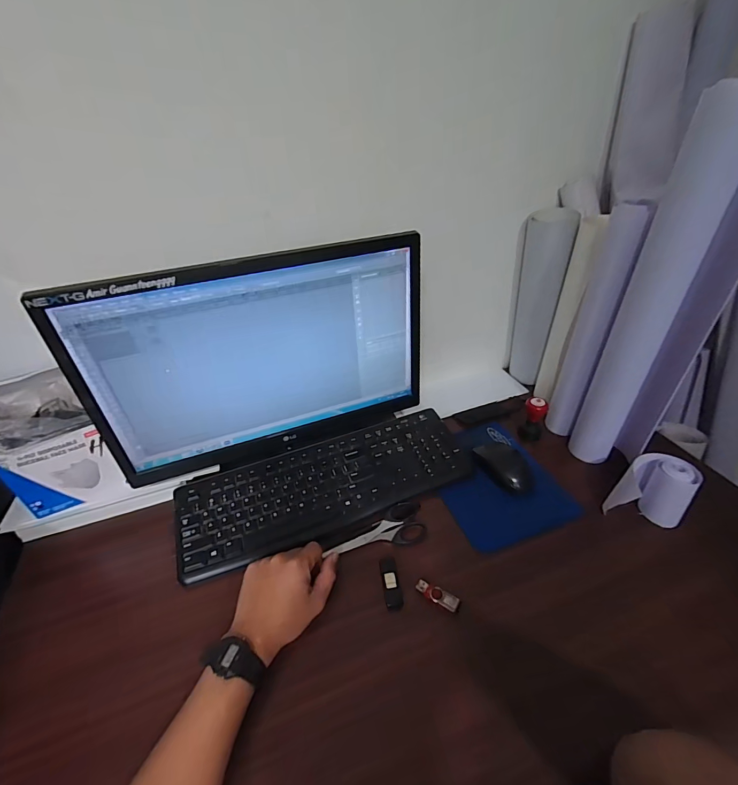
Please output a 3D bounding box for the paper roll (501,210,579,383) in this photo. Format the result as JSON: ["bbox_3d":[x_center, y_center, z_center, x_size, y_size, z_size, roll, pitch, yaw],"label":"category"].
[{"bbox_3d":[0.309,-0.167,0.737,0.083,0.326,0.102,7,38,11],"label":"paper roll"}]

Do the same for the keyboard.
[{"bbox_3d":[-0.060,0.138,0.593,0.441,0.026,0.156,-15,39,-16],"label":"keyboard"}]

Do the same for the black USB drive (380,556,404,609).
[{"bbox_3d":[0.028,0.236,0.480,0.021,0.004,0.061,-6,37,-6],"label":"black USB drive"}]

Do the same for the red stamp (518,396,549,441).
[{"bbox_3d":[0.287,0.046,0.663,0.041,0.073,0.035,18,42,25],"label":"red stamp"}]

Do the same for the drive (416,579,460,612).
[{"bbox_3d":[0.084,0.245,0.463,0.055,0.007,0.019,22,43,29],"label":"drive"}]

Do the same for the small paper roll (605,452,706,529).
[{"bbox_3d":[0.393,0.140,0.529,0.091,0.095,0.077,-28,44,-30],"label":"small paper roll"}]

